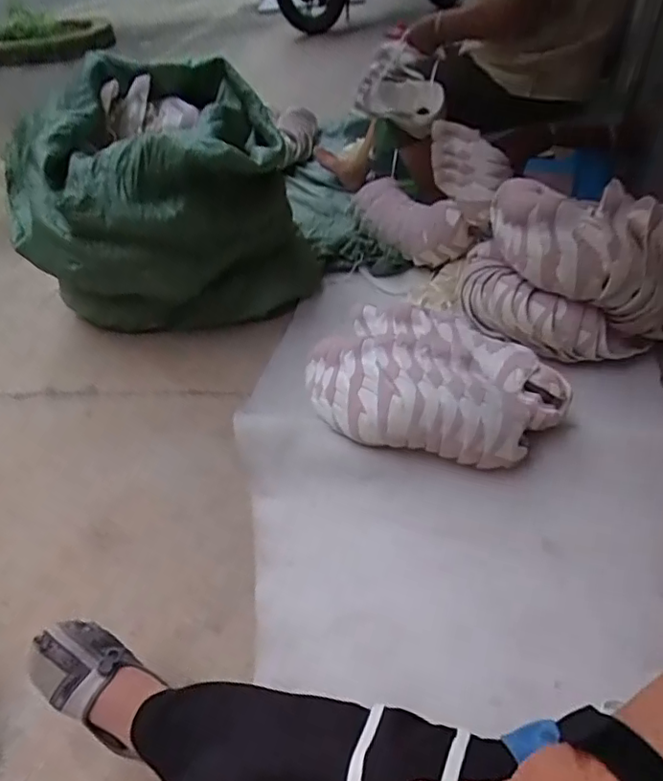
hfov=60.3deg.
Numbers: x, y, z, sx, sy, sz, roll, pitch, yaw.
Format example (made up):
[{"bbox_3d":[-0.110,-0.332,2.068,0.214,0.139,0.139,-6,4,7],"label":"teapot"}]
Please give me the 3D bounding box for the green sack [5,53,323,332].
[{"bbox_3d":[-0.366,-0.406,1.291,0.587,0.466,0.494,8,43,13],"label":"green sack"}]

